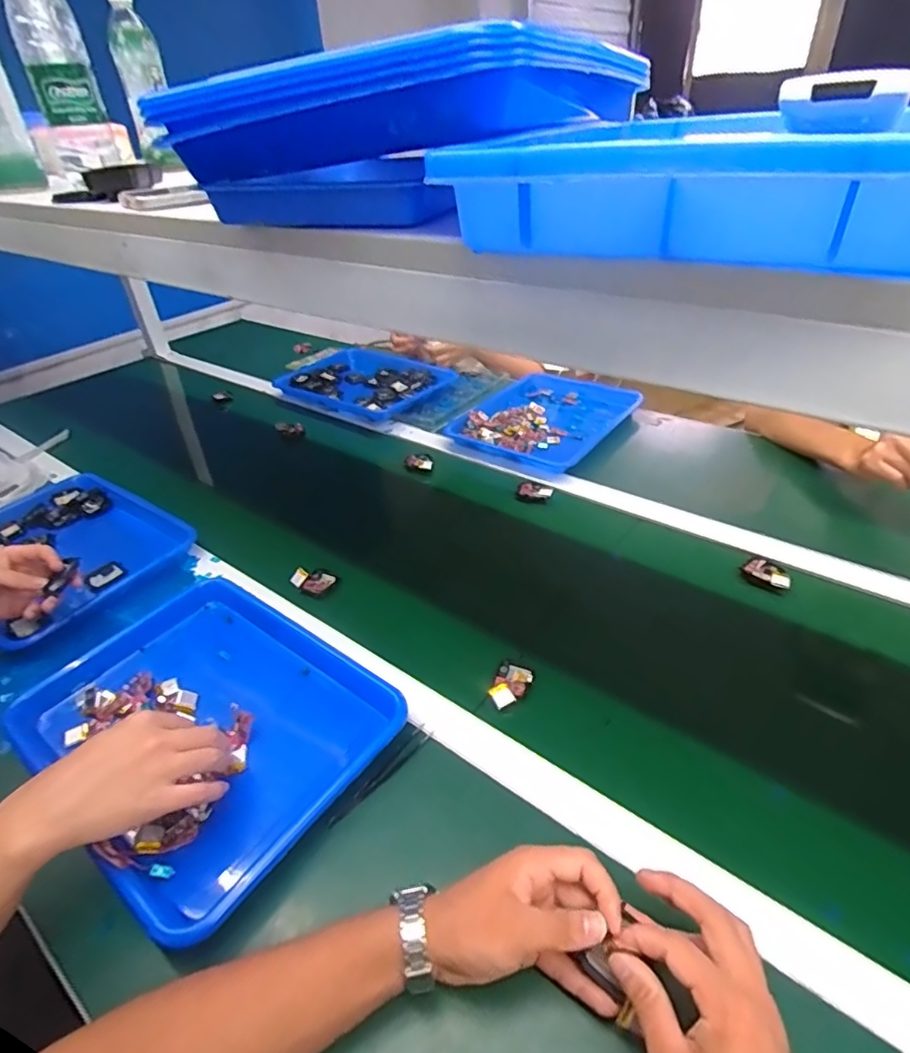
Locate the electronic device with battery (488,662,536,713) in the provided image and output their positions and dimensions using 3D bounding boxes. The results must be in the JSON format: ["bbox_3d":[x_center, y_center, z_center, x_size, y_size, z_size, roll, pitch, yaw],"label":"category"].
[{"bbox_3d":[0.058,0.161,0.579,0.036,0.016,0.056,10,39,19],"label":"electronic device with battery"}]

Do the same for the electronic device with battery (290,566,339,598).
[{"bbox_3d":[-0.181,0.069,0.735,0.056,0.017,0.039,21,44,31],"label":"electronic device with battery"}]

